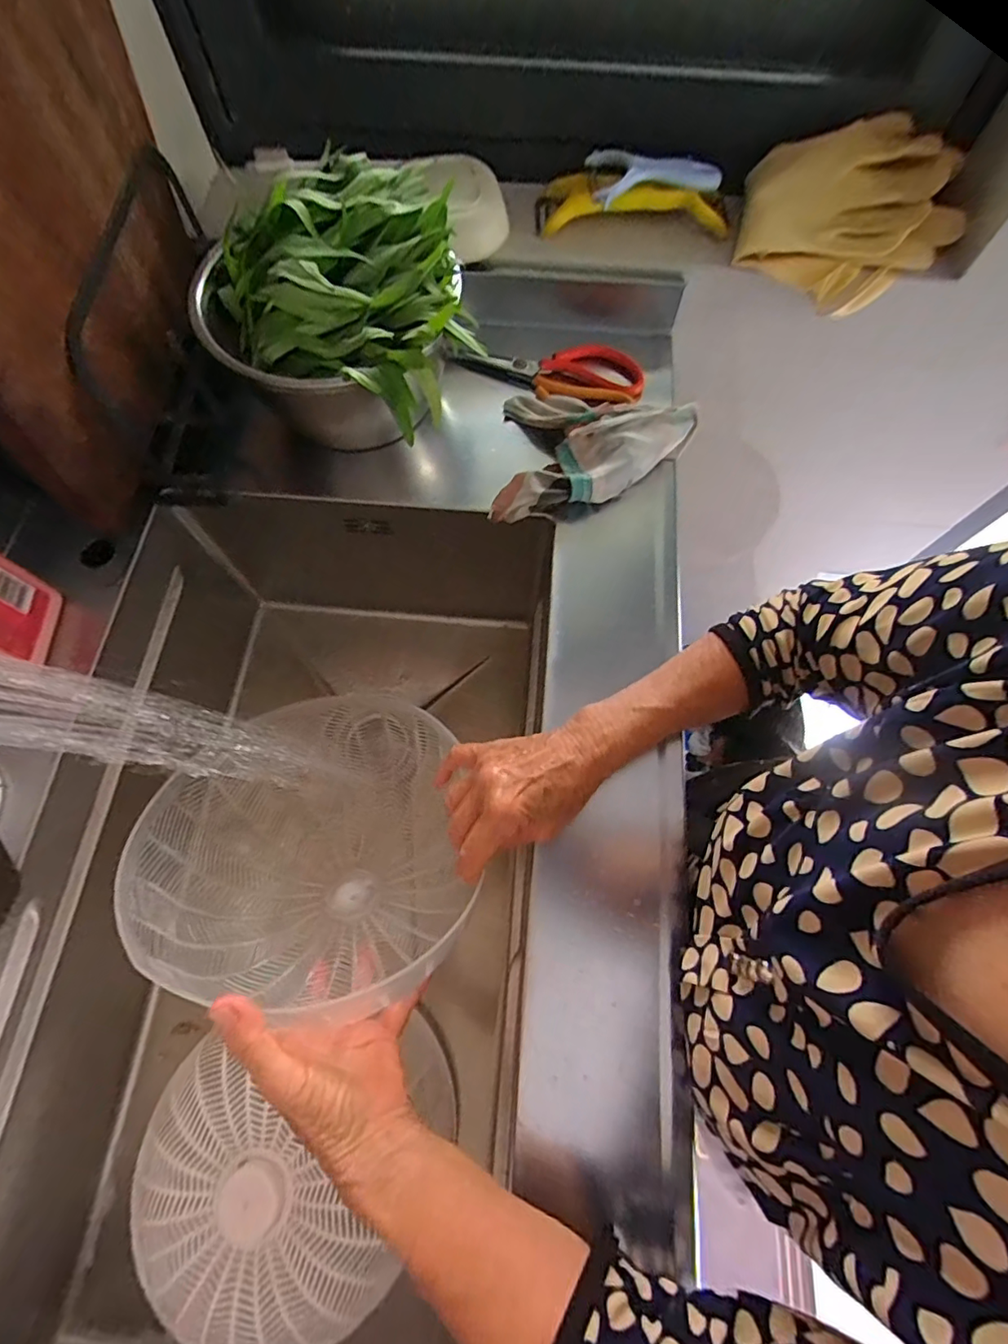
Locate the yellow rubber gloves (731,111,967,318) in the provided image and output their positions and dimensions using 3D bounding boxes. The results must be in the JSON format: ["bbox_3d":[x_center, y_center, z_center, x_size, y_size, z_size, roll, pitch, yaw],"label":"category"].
[{"bbox_3d":[0.317,-0.423,0.497,0.191,0.078,0.125,-15,70,-6],"label":"yellow rubber gloves"}]

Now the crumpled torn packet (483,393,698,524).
[{"bbox_3d":[0.082,-0.199,0.482,0.171,0.041,0.129,5,70,2],"label":"crumpled torn packet"}]

